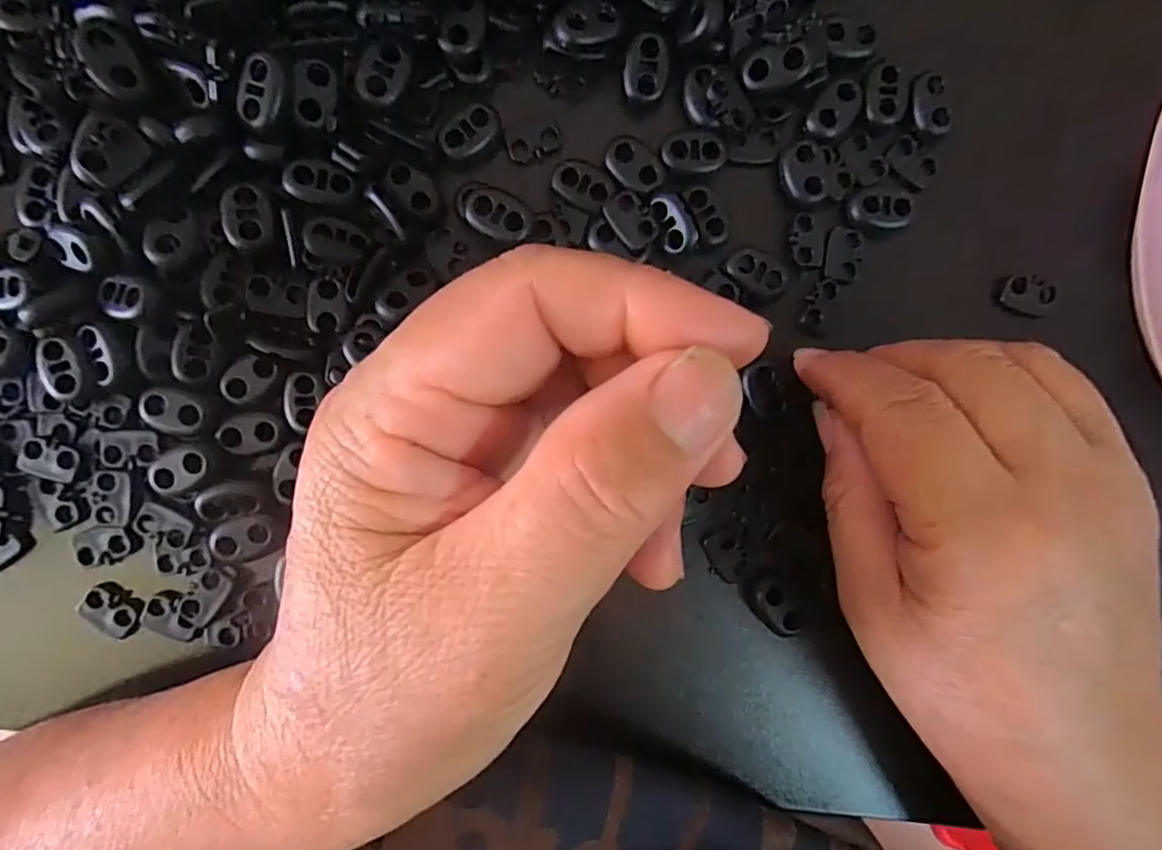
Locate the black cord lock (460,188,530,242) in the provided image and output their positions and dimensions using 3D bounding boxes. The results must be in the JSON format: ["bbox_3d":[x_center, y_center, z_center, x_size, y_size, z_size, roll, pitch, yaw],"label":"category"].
[{"bbox_3d":[-0.026,-0.064,0.182,0.021,0.008,0.013,19,91,-4],"label":"black cord lock"}]

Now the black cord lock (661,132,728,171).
[{"bbox_3d":[0.036,-0.087,0.189,0.020,0.004,0.011,3,92,-4],"label":"black cord lock"}]

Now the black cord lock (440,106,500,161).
[{"bbox_3d":[-0.034,-0.092,0.187,0.019,0.006,0.012,-44,94,-1],"label":"black cord lock"}]

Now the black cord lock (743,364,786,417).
[{"bbox_3d":[0.060,-0.011,0.193,0.011,0.004,0.018,-25,96,-1],"label":"black cord lock"}]

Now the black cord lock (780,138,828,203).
[{"bbox_3d":[0.073,-0.082,0.192,0.014,0.004,0.018,-19,93,-3],"label":"black cord lock"}]

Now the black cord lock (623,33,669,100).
[{"bbox_3d":[0.021,-0.113,0.187,0.014,0.006,0.017,3,92,-4],"label":"black cord lock"}]

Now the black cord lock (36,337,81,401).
[{"bbox_3d":[-0.153,-0.016,0.174,0.010,0.004,0.018,-10,93,-3],"label":"black cord lock"}]

